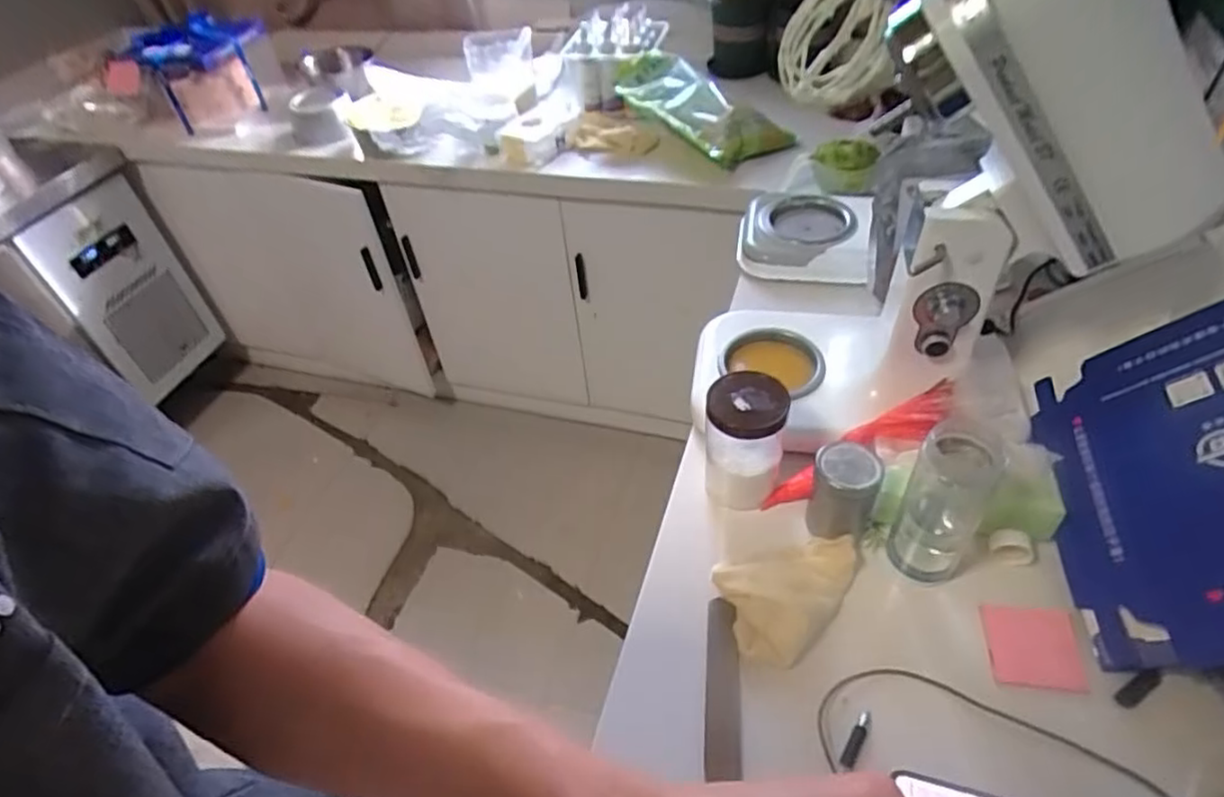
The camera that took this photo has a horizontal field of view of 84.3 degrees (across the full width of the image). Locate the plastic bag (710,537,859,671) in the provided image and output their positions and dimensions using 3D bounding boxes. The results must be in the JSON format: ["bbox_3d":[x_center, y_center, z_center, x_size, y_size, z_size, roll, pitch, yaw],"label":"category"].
[{"bbox_3d":[0.186,0.191,0.671,0.151,0.041,0.101,-23,48,-15],"label":"plastic bag"}]

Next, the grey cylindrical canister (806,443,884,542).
[{"bbox_3d":[0.240,0.102,0.708,0.067,0.100,0.065,18,51,23],"label":"grey cylindrical canister"}]

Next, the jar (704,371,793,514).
[{"bbox_3d":[0.144,0.056,0.743,0.080,0.166,0.078,-3,46,4],"label":"jar"}]

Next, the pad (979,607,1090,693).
[{"bbox_3d":[0.391,0.231,0.627,0.079,0.011,0.073,2,46,9],"label":"pad"}]

